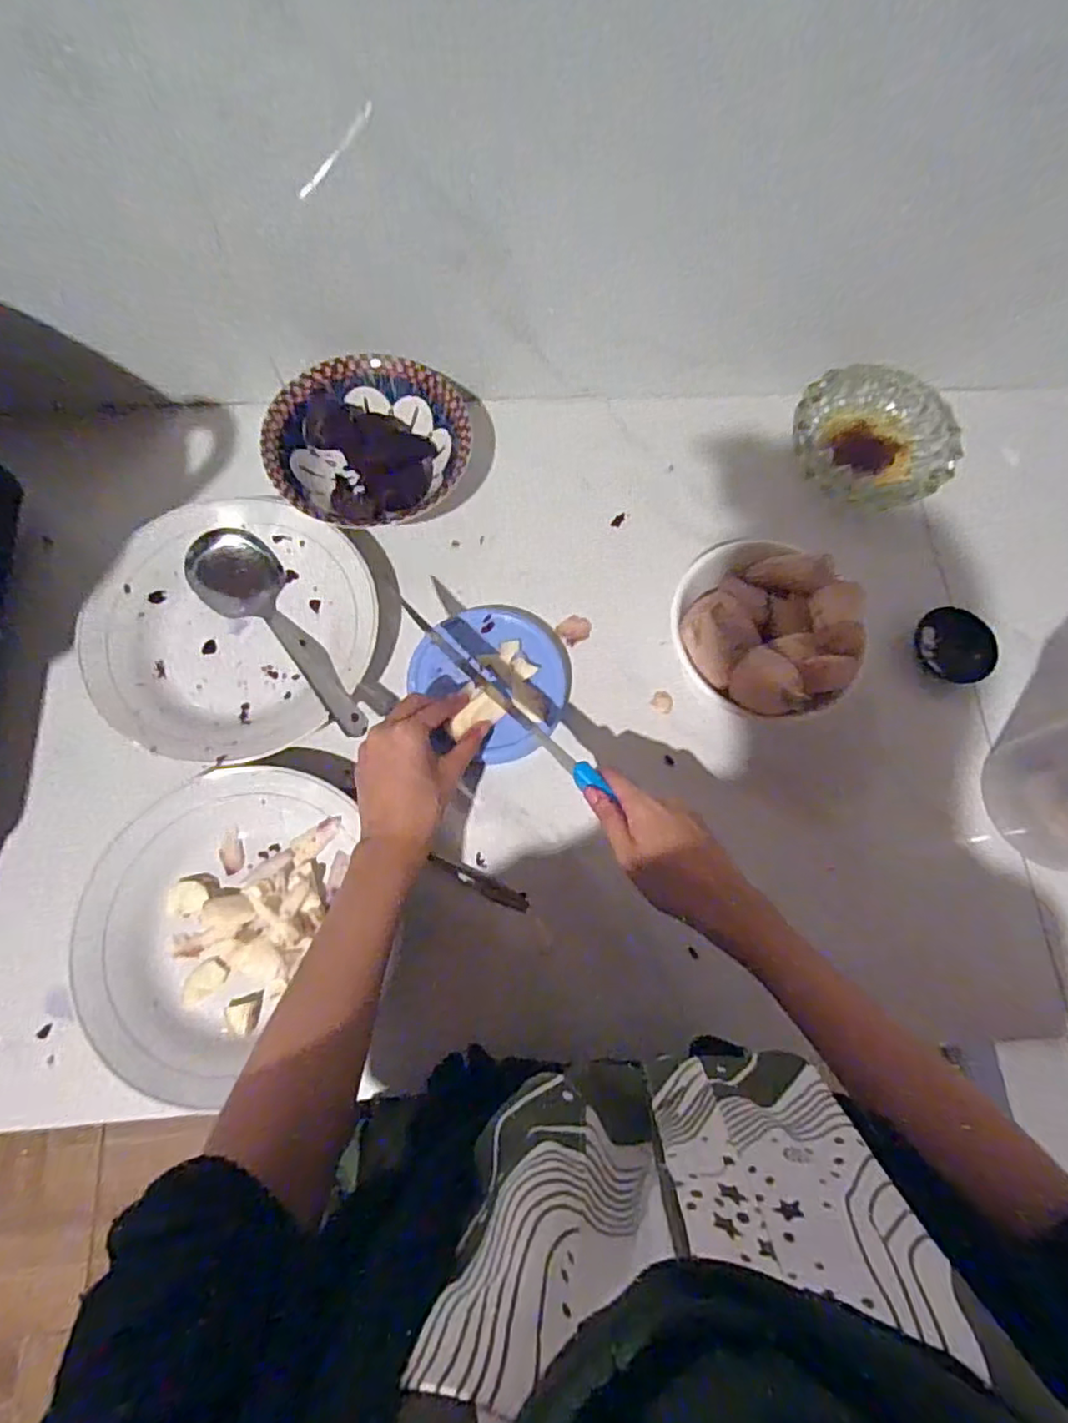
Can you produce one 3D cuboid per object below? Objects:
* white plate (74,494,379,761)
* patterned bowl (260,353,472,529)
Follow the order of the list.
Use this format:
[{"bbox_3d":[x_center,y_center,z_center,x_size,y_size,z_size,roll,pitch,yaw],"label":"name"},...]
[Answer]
[{"bbox_3d":[-0.237,-0.064,0.525,0.212,0.053,0.211,0,76,-1],"label":"white plate"},{"bbox_3d":[-0.141,-0.227,0.570,0.164,0.058,0.158,0,76,-1],"label":"patterned bowl"}]

